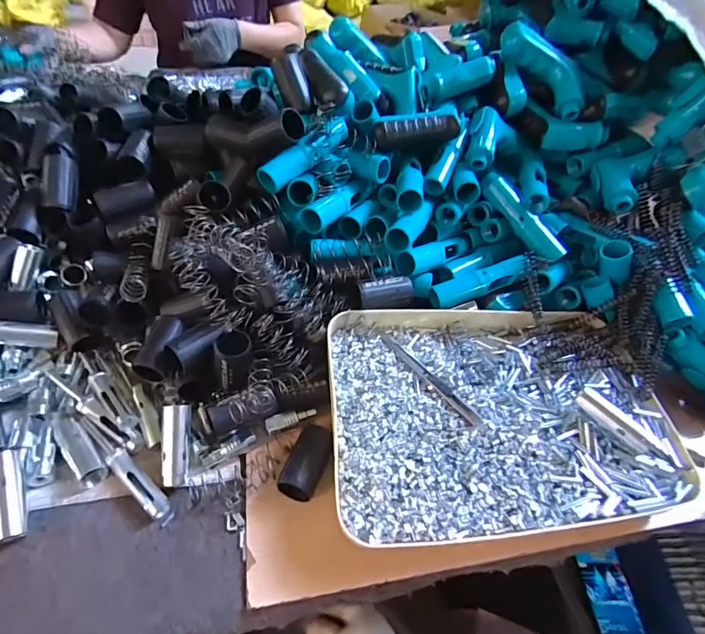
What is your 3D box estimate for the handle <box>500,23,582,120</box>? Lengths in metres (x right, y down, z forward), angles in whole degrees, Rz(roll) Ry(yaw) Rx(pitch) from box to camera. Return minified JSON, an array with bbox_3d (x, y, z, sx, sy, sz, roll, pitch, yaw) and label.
[{"bbox_3d":[0.256,-0.328,0.552,0.049,0.038,0.148,-33,84,-31],"label":"handle"}]

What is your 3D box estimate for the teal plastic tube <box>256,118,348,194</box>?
[{"bbox_3d":[-0.051,-0.178,0.456,0.114,0.024,0.022,-42,62,-16],"label":"teal plastic tube"}]

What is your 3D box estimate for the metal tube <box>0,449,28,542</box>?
[{"bbox_3d":[-0.287,0.147,0.352,0.018,0.024,0.073,-17,66,-21],"label":"metal tube"}]

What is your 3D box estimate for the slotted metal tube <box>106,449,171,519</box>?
[{"bbox_3d":[-0.191,0.147,0.375,0.078,0.013,0.017,35,53,24],"label":"slotted metal tube"}]

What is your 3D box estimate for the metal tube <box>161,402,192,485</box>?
[{"bbox_3d":[-0.159,0.115,0.378,0.022,0.015,0.068,-1,79,-8],"label":"metal tube"}]

